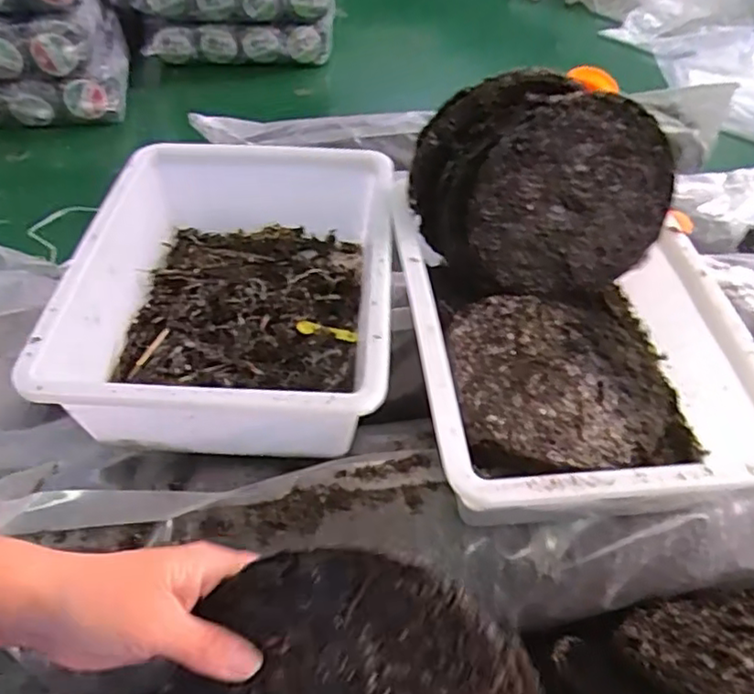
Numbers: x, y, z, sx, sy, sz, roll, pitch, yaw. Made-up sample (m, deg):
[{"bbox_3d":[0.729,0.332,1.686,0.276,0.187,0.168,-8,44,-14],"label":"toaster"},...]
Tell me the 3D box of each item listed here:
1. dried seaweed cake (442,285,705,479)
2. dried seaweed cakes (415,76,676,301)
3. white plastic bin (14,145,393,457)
[{"bbox_3d":[0.173,0.028,0.599,0.215,0.040,0.200,1,50,-2],"label":"dried seaweed cake"},{"bbox_3d":[0.160,-0.148,0.624,0.242,0.170,0.114,-4,50,-7],"label":"dried seaweed cakes"},{"bbox_3d":[-0.129,-0.055,0.626,0.274,0.115,0.342,3,49,0],"label":"white plastic bin"}]

